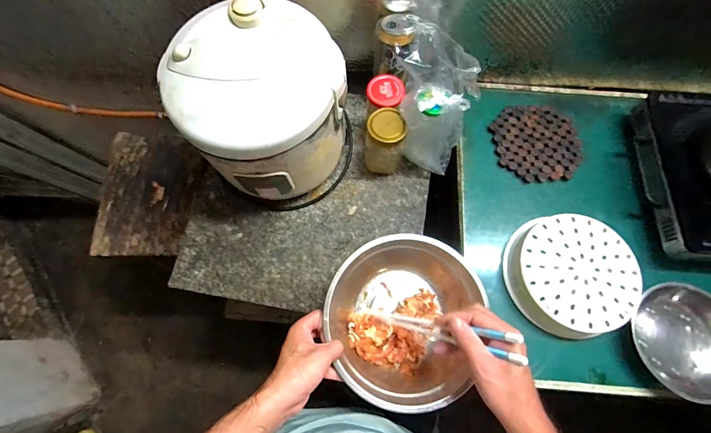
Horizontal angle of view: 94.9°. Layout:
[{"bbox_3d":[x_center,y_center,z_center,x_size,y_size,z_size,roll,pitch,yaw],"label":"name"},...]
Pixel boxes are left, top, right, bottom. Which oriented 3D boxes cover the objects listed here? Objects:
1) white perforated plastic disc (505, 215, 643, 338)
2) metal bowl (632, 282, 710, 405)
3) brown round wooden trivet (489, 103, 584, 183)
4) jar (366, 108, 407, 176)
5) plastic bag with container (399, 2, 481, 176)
[{"bbox_3d":[0.356,0.095,0.543,0.192,0.053,0.190,0,72,0],"label":"white perforated plastic disc"},{"bbox_3d":[0.519,0.197,0.515,0.165,0.058,0.161,0,72,0],"label":"metal bowl"},{"bbox_3d":[0.363,-0.151,0.648,0.167,0.008,0.169,0,72,0],"label":"brown round wooden trivet"},{"bbox_3d":[0.052,-0.133,0.598,0.065,0.128,0.069,0,72,0],"label":"jar"},{"bbox_3d":[0.128,-0.145,0.570,0.107,0.162,0.071,11,72,3],"label":"plastic bag with container"}]

